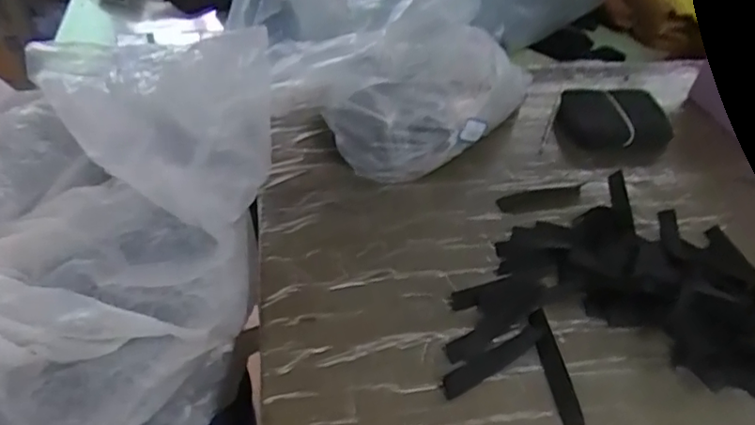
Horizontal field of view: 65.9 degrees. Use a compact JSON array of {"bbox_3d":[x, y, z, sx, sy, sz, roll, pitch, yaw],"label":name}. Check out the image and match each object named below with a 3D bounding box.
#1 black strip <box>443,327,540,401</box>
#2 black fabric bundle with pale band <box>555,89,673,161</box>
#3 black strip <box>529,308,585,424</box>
[{"bbox_3d":[0.085,0.110,0.428,0.091,0.004,0.016,-22,53,-25],"label":"black strip"},{"bbox_3d":[0.252,-0.096,0.618,0.117,0.030,0.082,-1,47,-7],"label":"black fabric bundle with pale band"},{"bbox_3d":[0.131,0.114,0.431,0.018,0.006,0.091,-2,47,-8],"label":"black strip"}]

